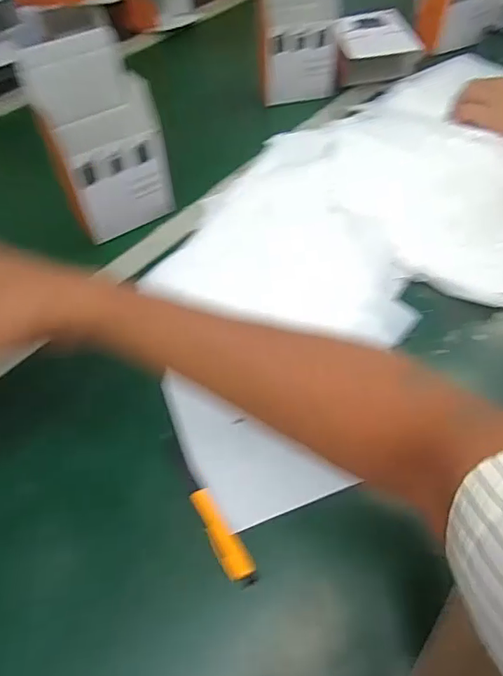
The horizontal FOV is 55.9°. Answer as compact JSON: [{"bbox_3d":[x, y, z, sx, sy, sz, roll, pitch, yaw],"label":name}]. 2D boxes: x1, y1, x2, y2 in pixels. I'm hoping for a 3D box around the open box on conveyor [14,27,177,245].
[{"bbox_3d":[-0.157,-0.211,0.509,0.113,0.172,0.077,-25,55,-16],"label":"open box on conveyor"}]

